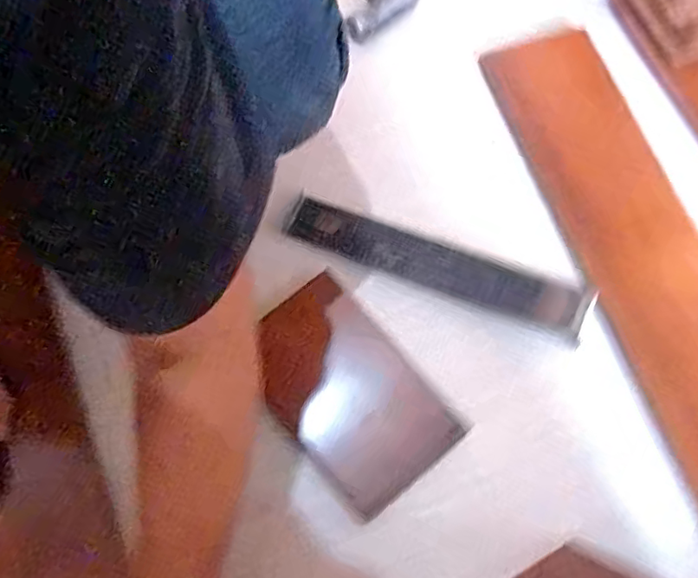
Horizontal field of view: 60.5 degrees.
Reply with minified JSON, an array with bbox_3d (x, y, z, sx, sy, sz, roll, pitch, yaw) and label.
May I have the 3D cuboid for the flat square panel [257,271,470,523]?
[{"bbox_3d":[-0.004,0.097,0.571,0.130,0.010,0.205,-40,77,-11],"label":"flat square panel"}]

